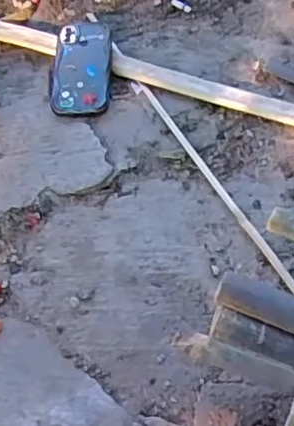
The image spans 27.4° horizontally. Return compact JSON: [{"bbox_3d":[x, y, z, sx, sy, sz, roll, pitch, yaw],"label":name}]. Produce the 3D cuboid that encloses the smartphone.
[{"bbox_3d":[-0.095,-0.213,0.876,0.084,0.011,0.166,1,62,2],"label":"smartphone"}]

